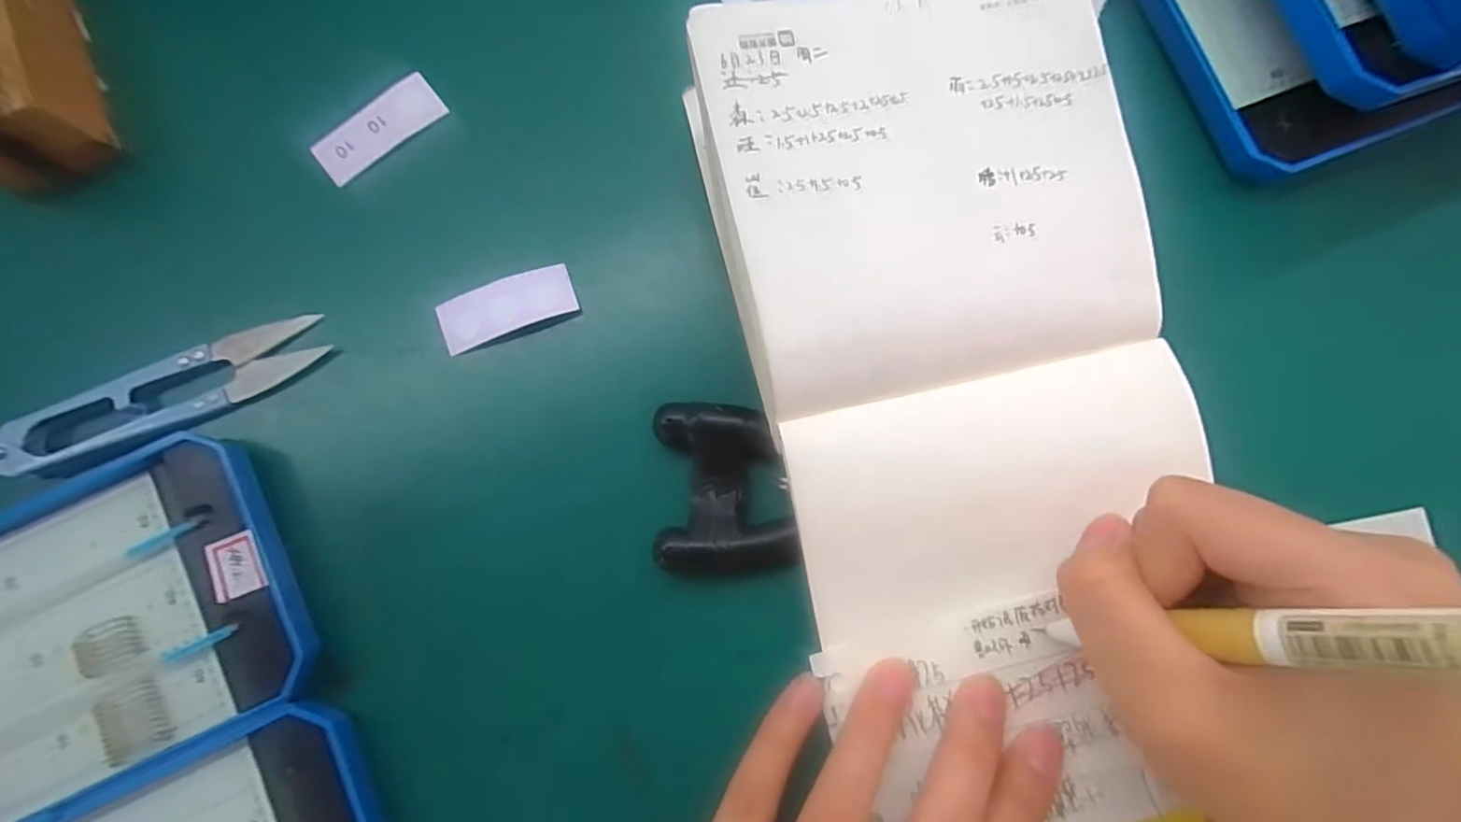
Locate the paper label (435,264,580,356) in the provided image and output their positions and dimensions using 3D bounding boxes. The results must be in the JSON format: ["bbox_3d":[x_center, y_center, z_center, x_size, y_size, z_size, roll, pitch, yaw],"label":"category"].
[{"bbox_3d":[-0.074,-0.034,0.210,0.044,0.005,0.019,-21,84,-3],"label":"paper label"}]

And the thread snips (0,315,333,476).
[{"bbox_3d":[-0.182,-0.006,0.203,0.101,0.011,0.022,-22,84,-3],"label":"thread snips"}]

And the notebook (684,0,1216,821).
[{"bbox_3d":[0.072,-0.008,0.178,0.126,0.038,0.233,-12,81,-1],"label":"notebook"}]

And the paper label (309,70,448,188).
[{"bbox_3d":[-0.123,-0.099,0.222,0.045,0.005,0.017,-38,85,-4],"label":"paper label"}]

